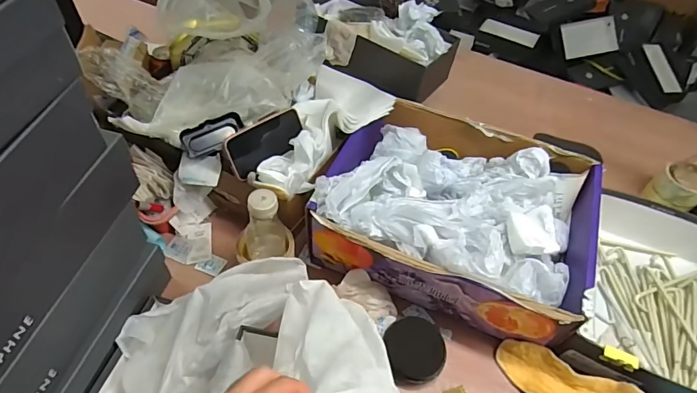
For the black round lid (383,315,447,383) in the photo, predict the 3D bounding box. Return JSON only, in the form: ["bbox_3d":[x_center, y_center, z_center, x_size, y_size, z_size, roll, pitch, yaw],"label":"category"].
[{"bbox_3d":[0.099,0.230,0.657,0.087,0.030,0.091,2,51,-3],"label":"black round lid"}]

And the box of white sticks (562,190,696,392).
[{"bbox_3d":[0.502,0.150,0.703,0.261,0.104,0.373,26,54,16],"label":"box of white sticks"}]

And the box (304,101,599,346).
[{"bbox_3d":[0.177,0.020,0.731,0.394,0.157,0.320,20,53,12],"label":"box"}]

